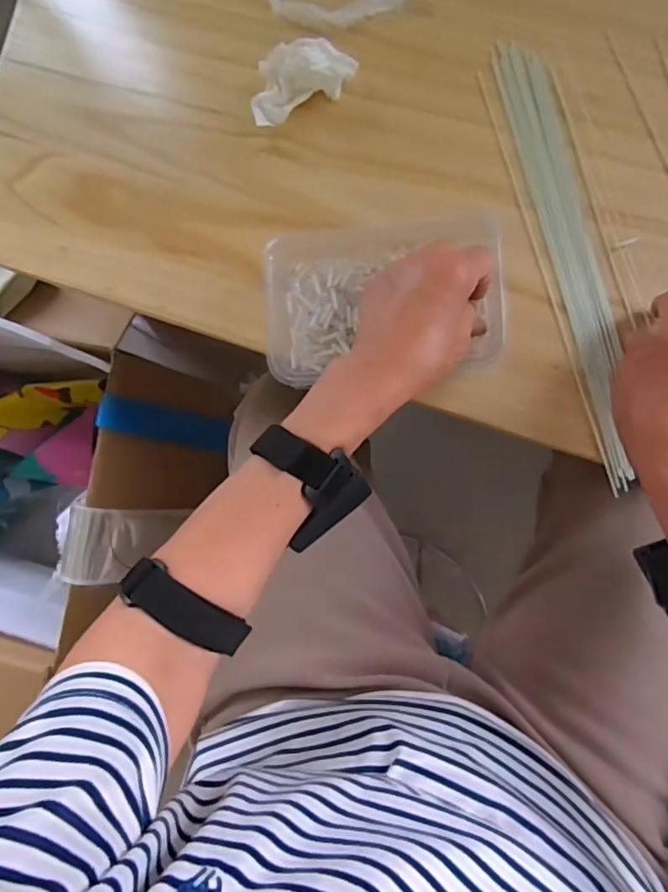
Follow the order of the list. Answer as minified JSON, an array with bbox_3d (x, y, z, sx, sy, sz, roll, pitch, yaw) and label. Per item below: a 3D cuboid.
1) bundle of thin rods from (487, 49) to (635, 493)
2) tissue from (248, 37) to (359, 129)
[{"bbox_3d":[0.189,-0.149,0.440,0.044,0.008,0.355,-13,87,8],"label":"bundle of thin rods"},{"bbox_3d":[-0.029,-0.304,0.452,0.092,0.046,0.039,-21,85,7],"label":"tissue"}]

